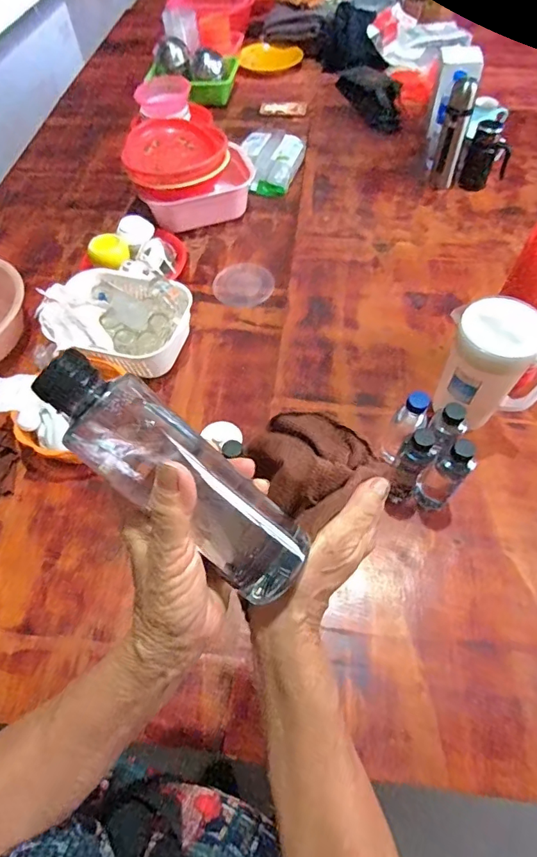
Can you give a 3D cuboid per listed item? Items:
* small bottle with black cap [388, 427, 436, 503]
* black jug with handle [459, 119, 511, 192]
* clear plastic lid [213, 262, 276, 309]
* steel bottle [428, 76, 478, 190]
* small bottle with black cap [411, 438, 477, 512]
[{"bbox_3d":[0.223,0.064,0.750,0.051,0.165,0.047,-17,59,-6],"label":"small bottle with black cap"},{"bbox_3d":[0.573,-0.707,1.230,0.104,0.145,0.082,22,62,17],"label":"black jug with handle"},{"bbox_3d":[-0.060,-0.350,1.139,0.143,0.013,0.135,-2,58,3],"label":"clear plastic lid"},{"bbox_3d":[0.469,-0.741,1.203,0.060,0.240,0.078,17,61,14],"label":"steel bottle"},{"bbox_3d":[0.270,0.080,0.734,0.056,0.175,0.053,-2,58,3],"label":"small bottle with black cap"}]

